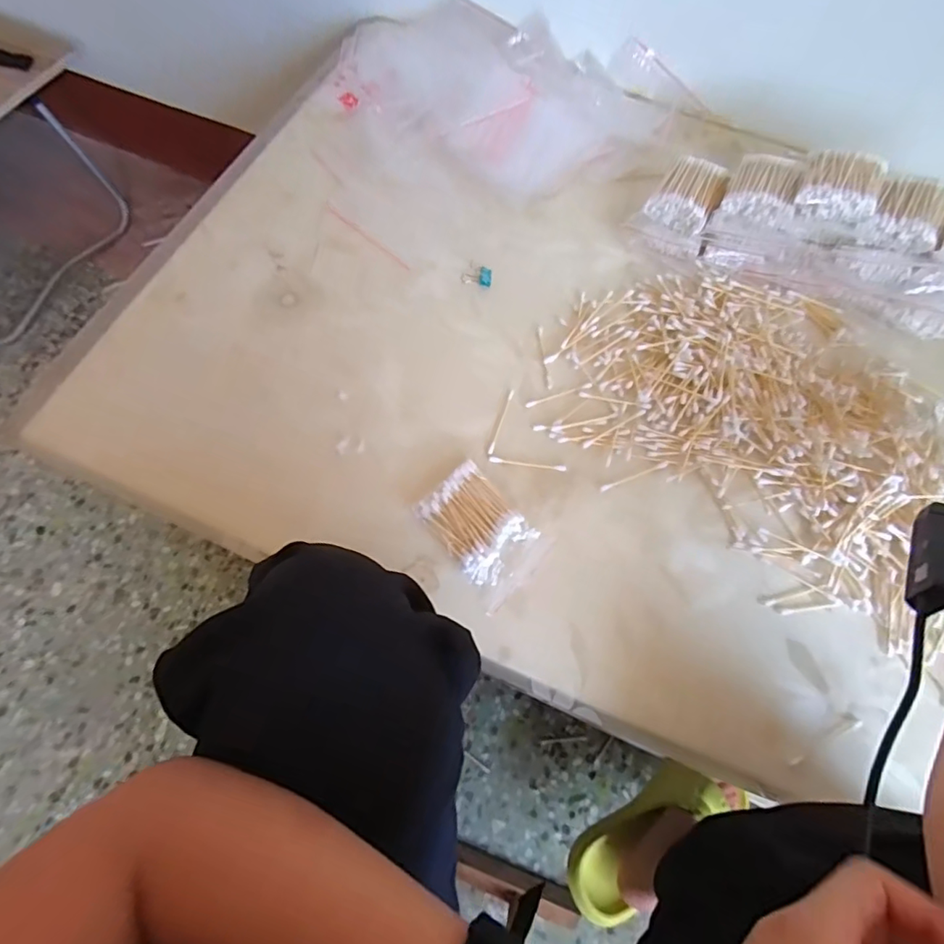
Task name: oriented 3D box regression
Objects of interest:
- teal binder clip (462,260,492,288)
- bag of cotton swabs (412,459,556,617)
[{"bbox_3d":[0.005,-0.201,0.546,0.030,0.014,0.020,4,69,0],"label":"teal binder clip"},{"bbox_3d":[0.008,0.048,0.444,0.070,0.020,0.101,-43,76,-15],"label":"bag of cotton swabs"}]

